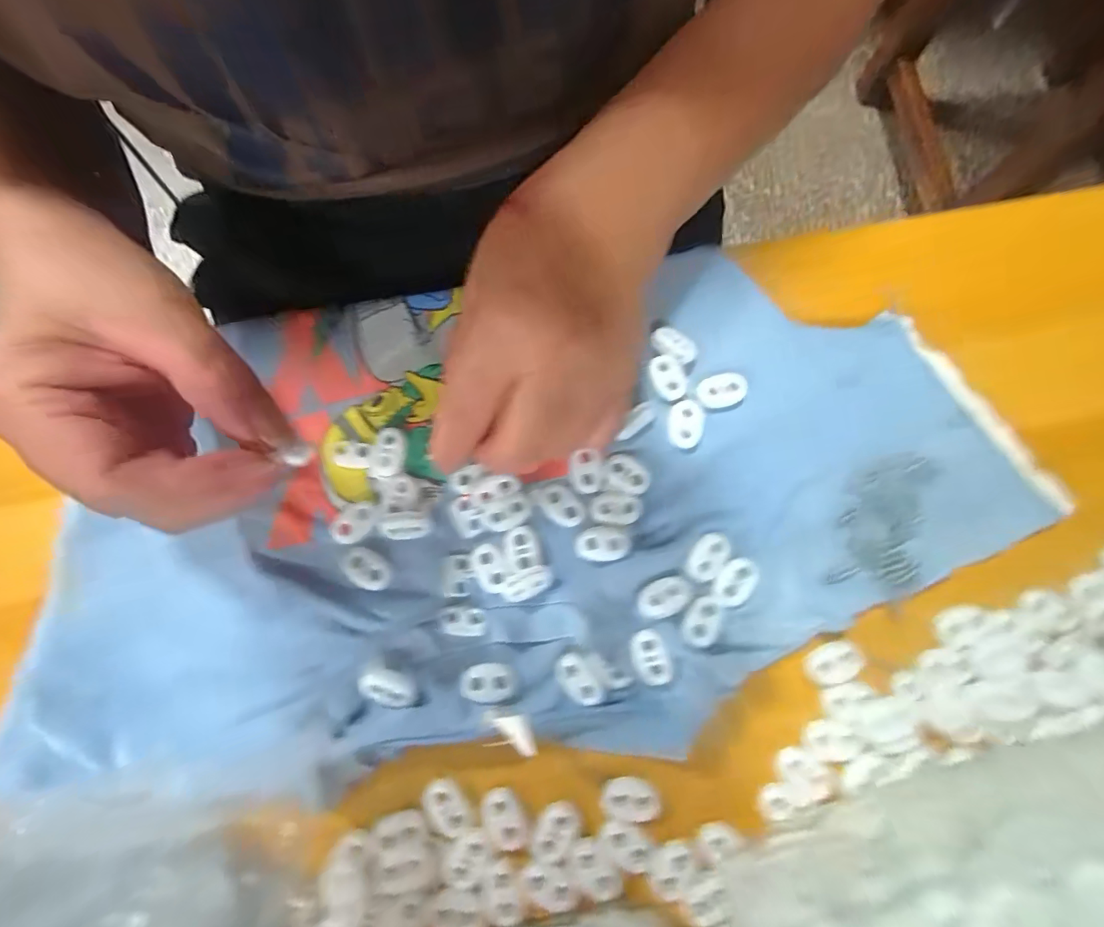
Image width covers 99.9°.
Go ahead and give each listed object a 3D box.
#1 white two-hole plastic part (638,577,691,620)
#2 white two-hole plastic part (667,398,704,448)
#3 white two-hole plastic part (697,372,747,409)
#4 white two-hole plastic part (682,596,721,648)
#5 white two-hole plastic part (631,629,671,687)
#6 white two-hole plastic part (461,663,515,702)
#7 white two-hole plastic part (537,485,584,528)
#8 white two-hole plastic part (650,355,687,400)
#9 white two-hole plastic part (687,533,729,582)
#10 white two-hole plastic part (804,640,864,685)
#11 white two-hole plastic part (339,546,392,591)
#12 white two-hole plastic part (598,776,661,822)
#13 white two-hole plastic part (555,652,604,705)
[{"bbox_3d":[0.048,0.057,0.197,0.023,0.004,0.015,-22,79,-2],"label":"white two-hole plastic part"},{"bbox_3d":[0.062,-0.019,0.216,0.015,0.004,0.023,8,79,4],"label":"white two-hole plastic part"},{"bbox_3d":[0.080,-0.035,0.217,0.022,0.004,0.015,-9,79,0],"label":"white two-hole plastic part"},{"bbox_3d":[0.064,0.066,0.195,0.014,0.004,0.021,26,81,7],"label":"white two-hole plastic part"},{"bbox_3d":[0.041,0.081,0.193,0.014,0.004,0.022,-15,79,-1],"label":"white two-hole plastic part"},{"bbox_3d":[-0.027,0.093,0.195,0.023,0.004,0.015,-3,79,1],"label":"white two-hole plastic part"},{"bbox_3d":[0.004,0.019,0.209,0.022,0.004,0.014,43,83,9],"label":"white two-hole plastic part"},{"bbox_3d":[0.055,-0.041,0.219,0.015,0.004,0.022,-17,79,-1],"label":"white two-hole plastic part"},{"bbox_3d":[0.068,0.041,0.202,0.015,0.004,0.022,37,82,8],"label":"white two-hole plastic part"},{"bbox_3d":[0.118,0.083,0.194,0.024,0.004,0.016,-14,79,-1],"label":"white two-hole plastic part"},{"bbox_3d":[-0.083,0.046,0.205,0.024,0.004,0.014,33,82,8],"label":"white two-hole plastic part"},{"bbox_3d":[0.032,0.136,0.187,0.022,0.004,0.015,9,79,4],"label":"white two-hole plastic part"},{"bbox_3d":[0.011,0.091,0.194,0.014,0.005,0.022,-37,80,-5],"label":"white two-hole plastic part"}]

